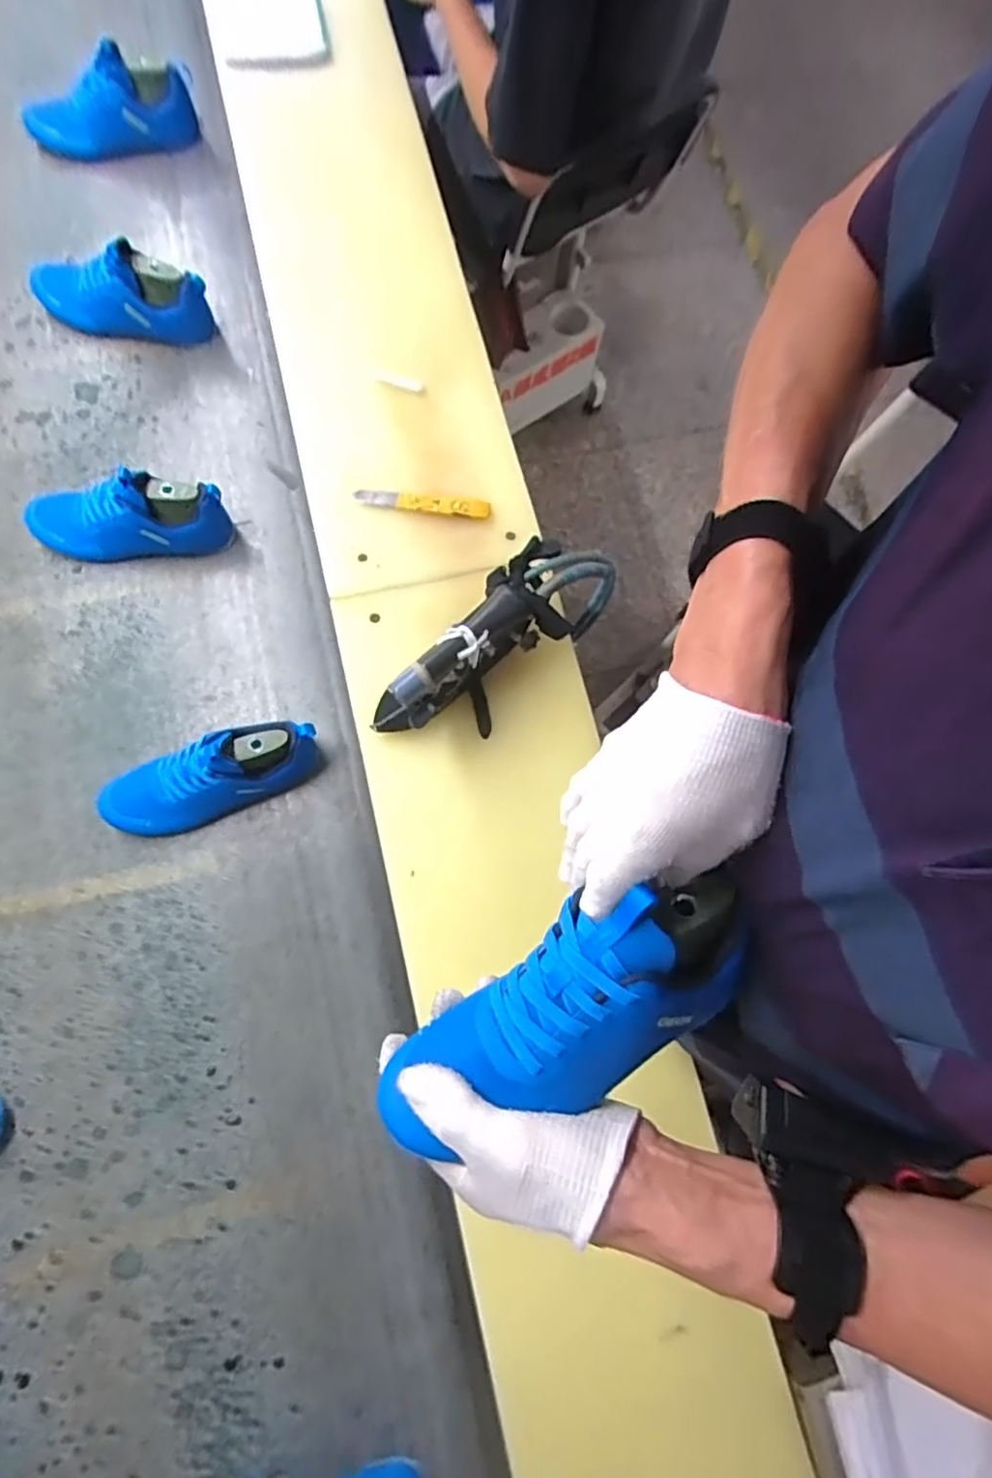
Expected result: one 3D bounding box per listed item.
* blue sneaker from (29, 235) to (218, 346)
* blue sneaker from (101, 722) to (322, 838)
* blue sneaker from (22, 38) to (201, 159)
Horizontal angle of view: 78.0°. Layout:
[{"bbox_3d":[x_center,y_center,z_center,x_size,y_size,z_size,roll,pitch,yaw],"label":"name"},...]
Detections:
[{"bbox_3d":[-0.546,-0.628,0.863,0.279,0.102,0.084,15,77,1],"label":"blue sneaker"},{"bbox_3d":[-0.329,0.040,0.697,0.253,0.095,0.091,-17,78,-6],"label":"blue sneaker"},{"bbox_3d":[-0.610,-0.992,0.960,0.252,0.097,0.122,-28,80,-11],"label":"blue sneaker"}]

